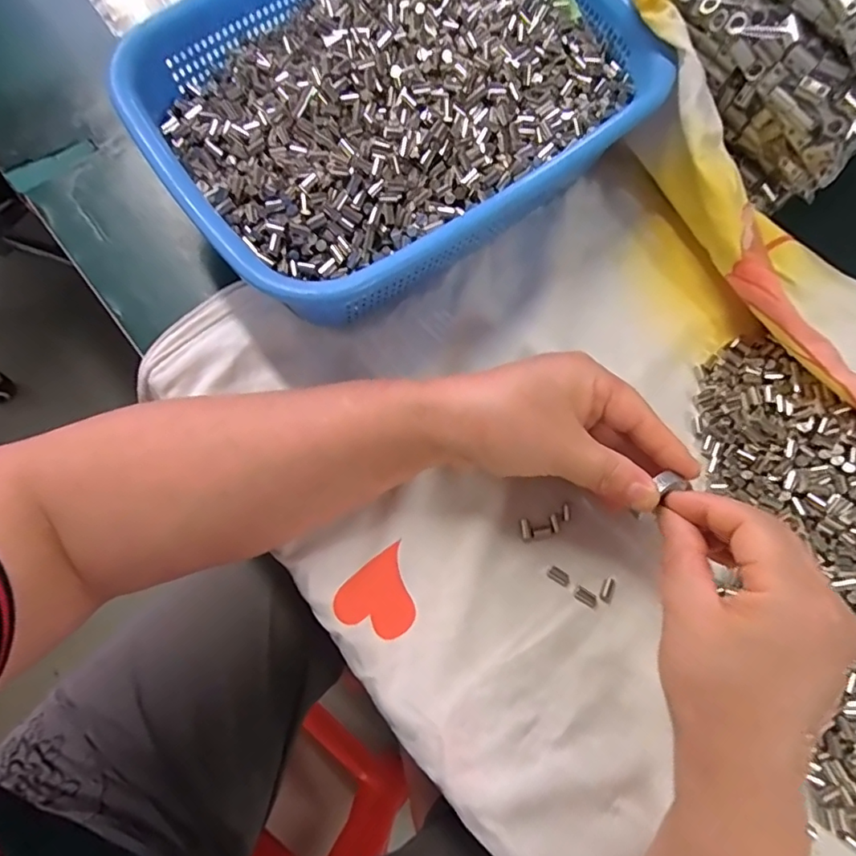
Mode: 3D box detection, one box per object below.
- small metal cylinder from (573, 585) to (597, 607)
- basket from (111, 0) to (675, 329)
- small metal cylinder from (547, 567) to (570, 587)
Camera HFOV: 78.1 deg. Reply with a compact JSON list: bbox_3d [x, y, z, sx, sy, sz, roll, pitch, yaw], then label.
[{"bbox_3d":[0.086,0.091,0.285,0.013,0.004,0.007,28,76,8],"label":"small metal cylinder"},{"bbox_3d":[-0.017,-0.191,0.319,0.274,0.075,0.211,-38,78,-10],"label":"basket"},{"bbox_3d":[0.072,0.081,0.287,0.012,0.004,0.007,32,77,9],"label":"small metal cylinder"}]

